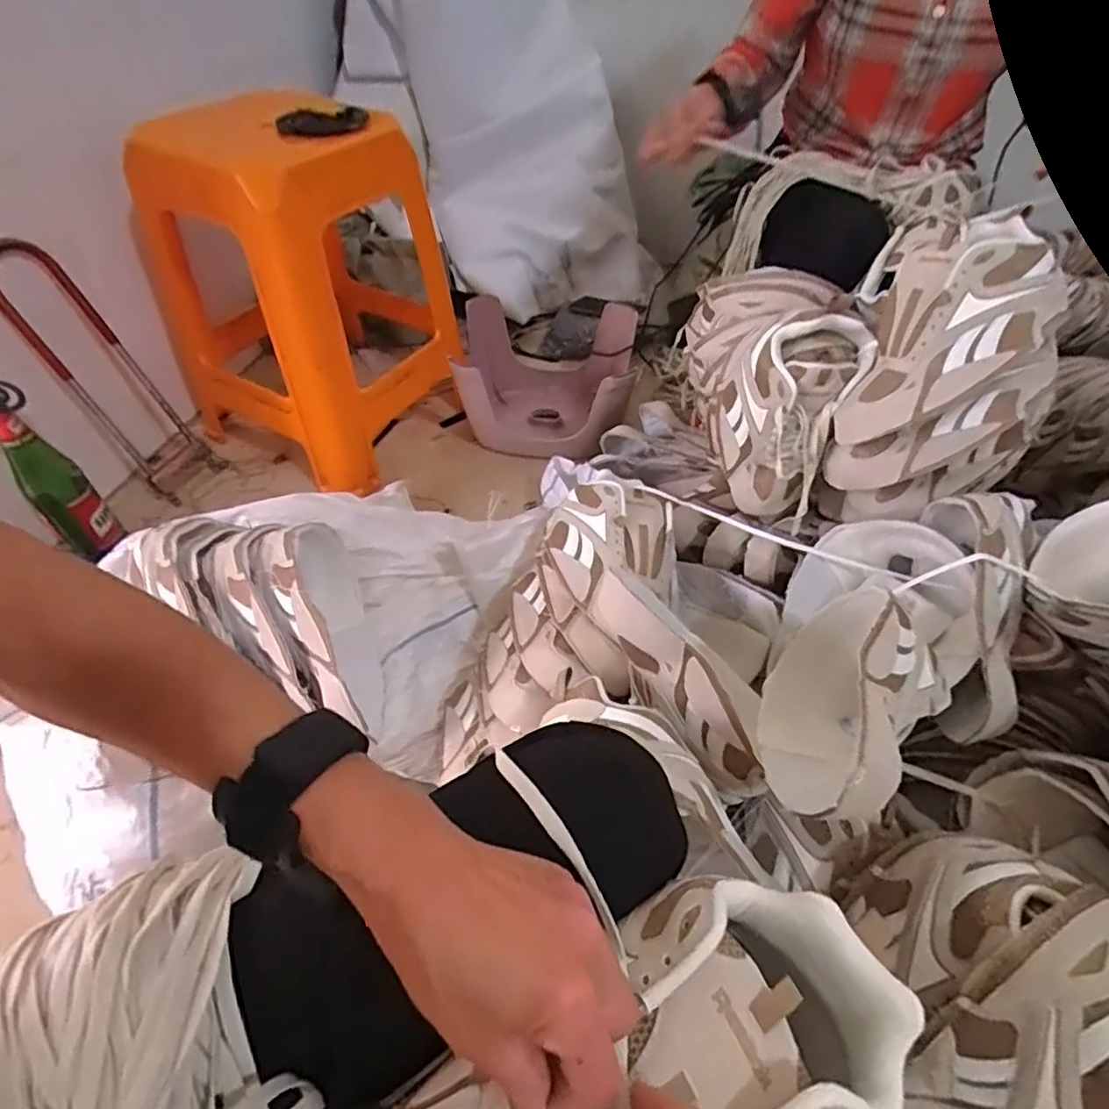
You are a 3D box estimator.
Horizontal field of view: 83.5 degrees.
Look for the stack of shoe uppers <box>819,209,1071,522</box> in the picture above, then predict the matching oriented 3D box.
[{"bbox_3d":[0.387,-0.149,0.628,0.177,0.293,0.139,23,53,17],"label":"stack of shoe uppers"}]

